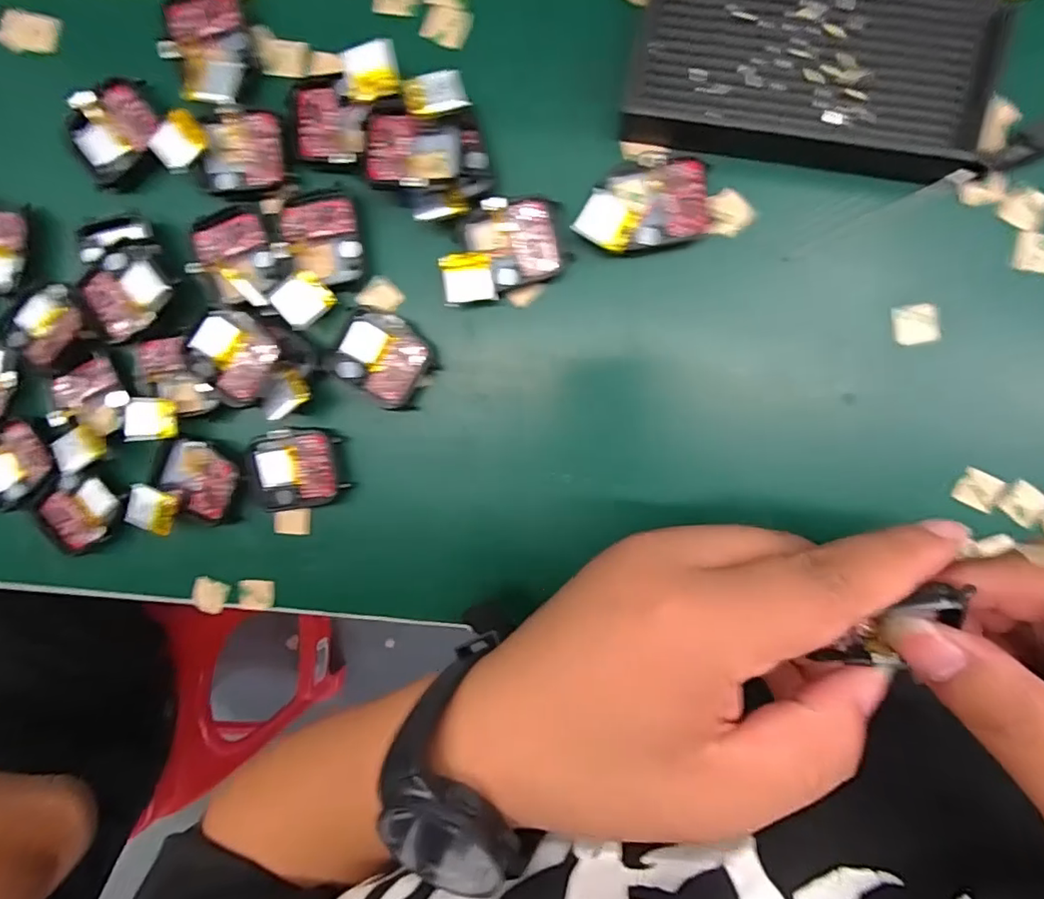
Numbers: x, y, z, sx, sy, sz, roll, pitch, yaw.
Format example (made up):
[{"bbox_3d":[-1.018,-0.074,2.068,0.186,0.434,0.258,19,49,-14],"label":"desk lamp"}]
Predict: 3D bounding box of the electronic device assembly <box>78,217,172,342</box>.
[{"bbox_3d":[-0.185,-0.079,0.255,0.043,0.011,0.053,-26,92,7],"label":"electronic device assembly"}]

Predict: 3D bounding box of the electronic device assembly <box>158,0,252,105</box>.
[{"bbox_3d":[-0.143,-0.183,0.246,0.035,0.013,0.055,4,95,5],"label":"electronic device assembly"}]

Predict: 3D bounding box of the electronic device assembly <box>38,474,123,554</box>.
[{"bbox_3d":[-0.223,0.033,0.275,0.037,0.006,0.035,-39,90,7],"label":"electronic device assembly"}]

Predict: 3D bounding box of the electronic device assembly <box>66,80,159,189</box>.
[{"bbox_3d":[-0.190,-0.149,0.255,0.043,0.012,0.038,-28,91,7],"label":"electronic device assembly"}]

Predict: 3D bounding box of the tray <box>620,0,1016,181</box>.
[{"bbox_3d":[0.117,-0.169,0.218,0.134,0.017,0.098,11,95,4],"label":"tray"}]

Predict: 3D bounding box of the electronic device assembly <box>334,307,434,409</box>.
[{"bbox_3d":[-0.065,-0.043,0.256,0.043,0.011,0.037,35,97,2],"label":"electronic device assembly"}]

